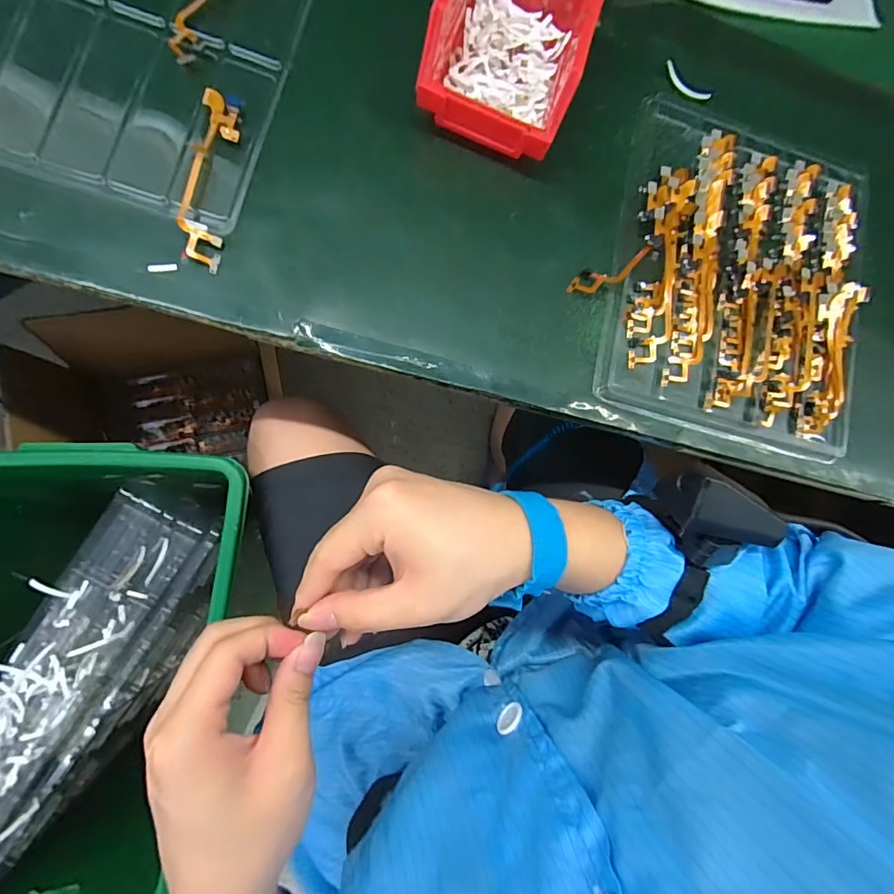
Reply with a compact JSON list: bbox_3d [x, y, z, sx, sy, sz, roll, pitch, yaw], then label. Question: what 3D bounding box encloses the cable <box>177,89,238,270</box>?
[{"bbox_3d":[-0.165,-0.187,0.327,0.028,0.009,0.131,5,84,-8],"label":"cable"}]

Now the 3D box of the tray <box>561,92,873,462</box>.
[{"bbox_3d":[0.248,-0.152,0.391,0.235,0.015,0.290,17,82,-6],"label":"tray"}]

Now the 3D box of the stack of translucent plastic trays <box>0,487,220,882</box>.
[{"bbox_3d":[-0.356,0.240,0.444,0.123,0.058,0.401,29,78,-5],"label":"stack of translucent plastic trays"}]

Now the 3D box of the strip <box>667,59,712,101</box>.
[{"bbox_3d":[0.209,-0.317,0.413,0.048,0.004,0.014,39,80,-3],"label":"strip"}]

